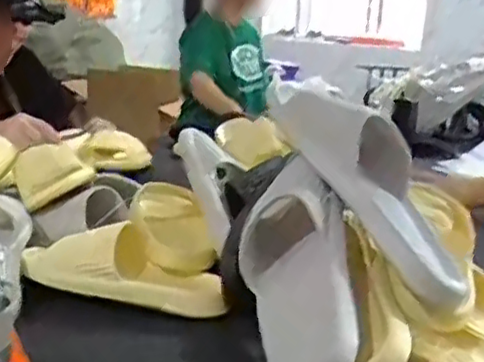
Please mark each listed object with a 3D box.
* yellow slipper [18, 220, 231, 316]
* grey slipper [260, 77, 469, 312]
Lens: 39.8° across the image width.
[{"bbox_3d":[-0.128,0.082,0.701,0.242,0.061,0.083,9,14,22],"label":"yellow slipper"},{"bbox_3d":[0.122,-0.001,0.616,0.238,0.073,0.090,54,30,11],"label":"grey slipper"}]

